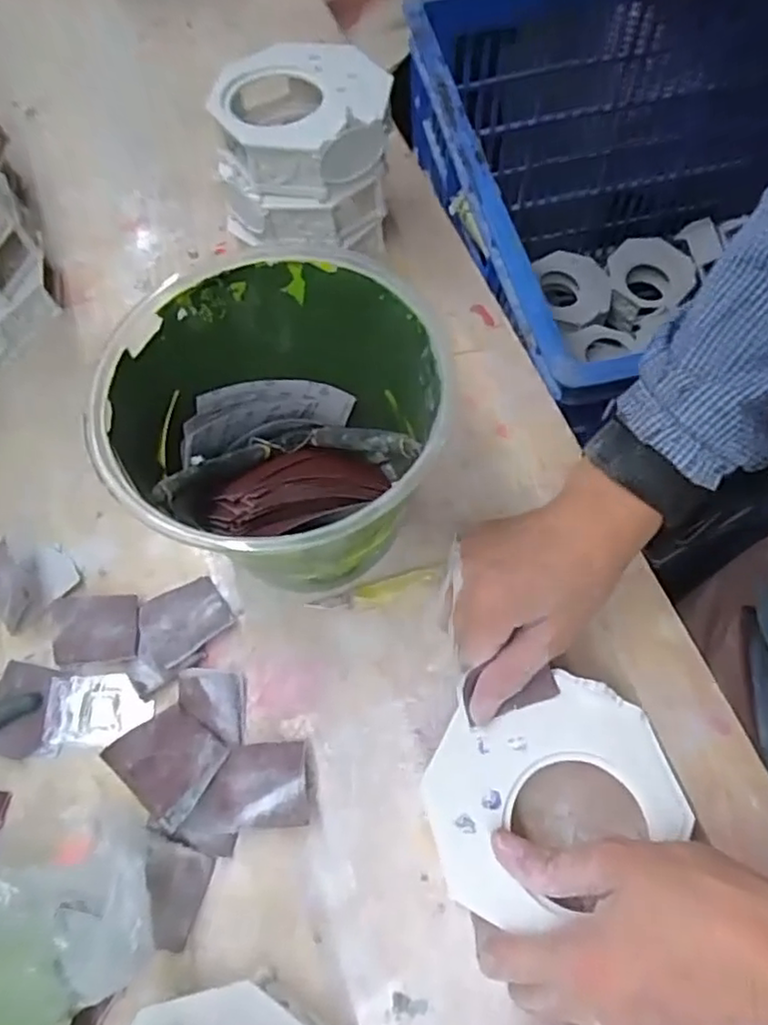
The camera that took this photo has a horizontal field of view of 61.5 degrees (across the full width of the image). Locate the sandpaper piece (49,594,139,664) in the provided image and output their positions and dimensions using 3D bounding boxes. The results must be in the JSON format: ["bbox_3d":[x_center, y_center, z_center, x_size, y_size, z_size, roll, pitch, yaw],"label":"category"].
[{"bbox_3d":[-0.173,0.068,0.381,0.057,0.010,0.038,-1,65,2],"label":"sandpaper piece"}]

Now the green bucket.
[{"bbox_3d":[-0.055,-0.037,0.359,0.144,0.131,0.163,37,72,18],"label":"green bucket"}]

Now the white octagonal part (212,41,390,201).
[{"bbox_3d":[-0.054,-0.266,0.436,0.116,0.044,0.112,3,66,4],"label":"white octagonal part"}]

